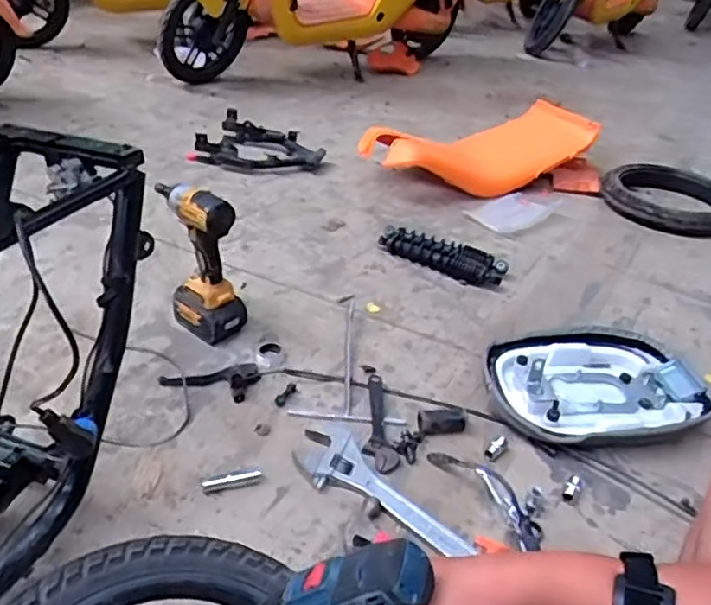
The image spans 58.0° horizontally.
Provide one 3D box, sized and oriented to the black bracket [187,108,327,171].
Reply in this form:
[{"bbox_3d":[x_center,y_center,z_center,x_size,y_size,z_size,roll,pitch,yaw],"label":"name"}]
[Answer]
[{"bbox_3d":[-0.271,-0.443,1.820,0.362,0.100,0.206,9,34,3],"label":"black bracket"}]

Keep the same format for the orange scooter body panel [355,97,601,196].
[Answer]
[{"bbox_3d":[0.370,-0.440,1.842,0.675,0.186,0.270,-12,38,-26],"label":"orange scooter body panel"}]

